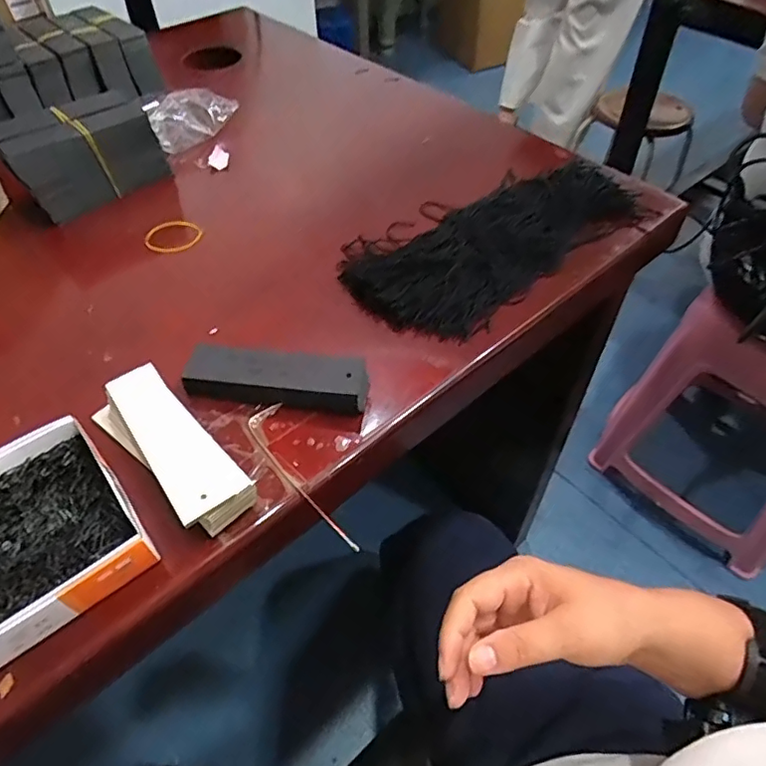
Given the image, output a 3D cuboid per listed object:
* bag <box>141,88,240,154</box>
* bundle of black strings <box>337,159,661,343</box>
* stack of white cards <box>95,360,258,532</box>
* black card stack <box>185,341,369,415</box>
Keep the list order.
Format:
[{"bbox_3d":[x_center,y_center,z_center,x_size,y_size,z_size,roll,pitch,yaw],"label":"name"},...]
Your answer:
[{"bbox_3d":[-0.223,-0.304,0.664,0.058,0.050,0.111,24,55,19],"label":"bag"},{"bbox_3d":[0.105,-0.137,0.528,0.297,0.035,0.135,-33,58,-24],"label":"bundle of black strings"},{"bbox_3d":[-0.133,0.042,0.362,0.045,0.029,0.132,-37,60,-26],"label":"stack of white cards"},{"bbox_3d":[-0.074,-0.002,0.400,0.127,0.027,0.037,10,51,8],"label":"black card stack"}]

